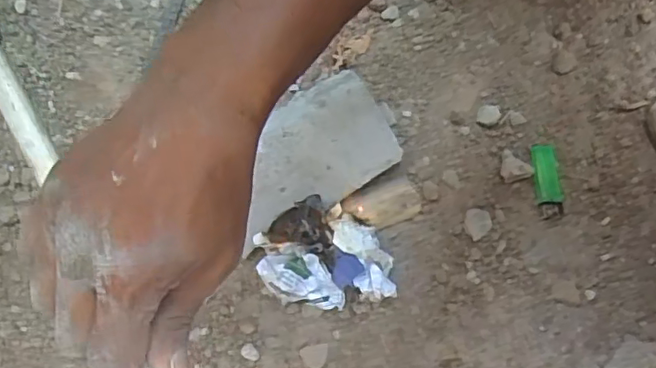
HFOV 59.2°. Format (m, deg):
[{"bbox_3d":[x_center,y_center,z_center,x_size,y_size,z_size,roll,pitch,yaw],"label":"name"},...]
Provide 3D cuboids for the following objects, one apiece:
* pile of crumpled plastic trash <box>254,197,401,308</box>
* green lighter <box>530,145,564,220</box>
[{"bbox_3d":[-0.003,0.076,0.564,0.132,0.054,0.099,32,76,9],"label":"pile of crumpled plastic trash"},{"bbox_3d":[0.232,-0.005,0.605,0.029,0.014,0.083,1,74,0],"label":"green lighter"}]

